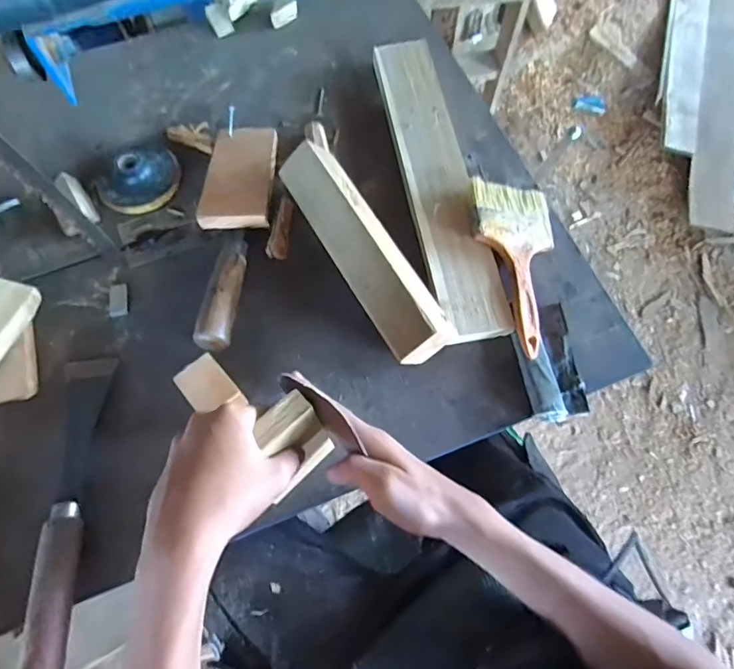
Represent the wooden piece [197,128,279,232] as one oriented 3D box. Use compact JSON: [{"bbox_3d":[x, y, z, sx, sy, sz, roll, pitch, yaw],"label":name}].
[{"bbox_3d":[-0.138,-0.172,0.529,0.071,0.020,0.131,-1,68,1],"label":"wooden piece"}]

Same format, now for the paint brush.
[{"bbox_3d":[0.151,-0.071,0.480,0.087,0.012,0.193,6,68,-14],"label":"paint brush"}]

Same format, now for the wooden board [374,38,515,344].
[{"bbox_3d":[0.075,-0.176,0.528,0.067,0.032,0.393,-10,68,-2],"label":"wooden board"}]

